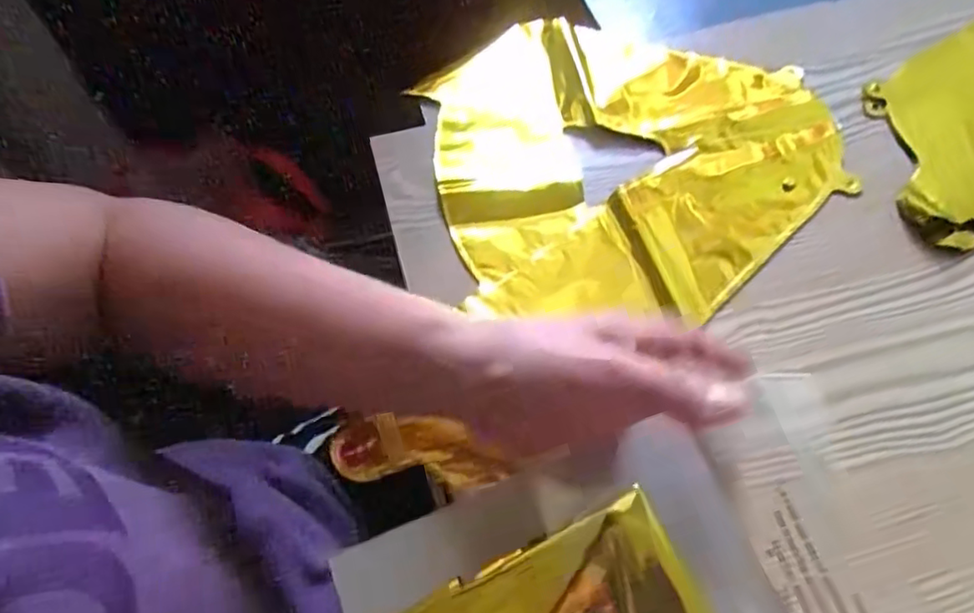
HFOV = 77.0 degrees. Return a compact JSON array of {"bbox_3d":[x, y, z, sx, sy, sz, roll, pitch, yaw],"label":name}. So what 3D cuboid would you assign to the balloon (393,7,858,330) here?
[{"bbox_3d":[0.102,-0.117,0.431,0.275,0.009,0.259,-12,62,-5],"label":"balloon"}]

